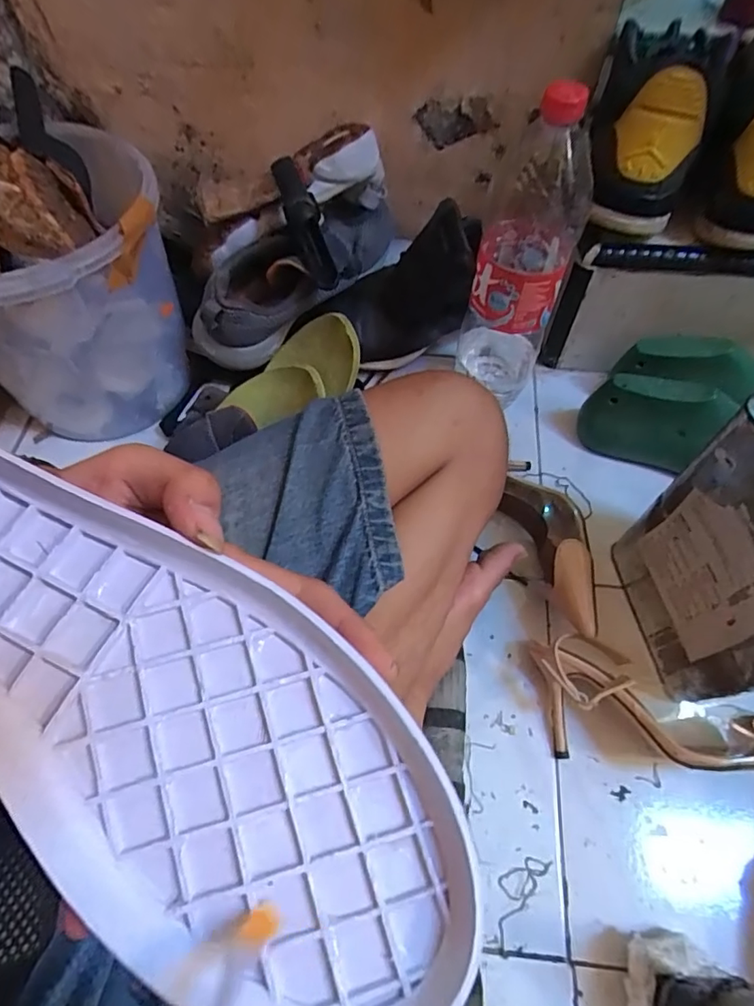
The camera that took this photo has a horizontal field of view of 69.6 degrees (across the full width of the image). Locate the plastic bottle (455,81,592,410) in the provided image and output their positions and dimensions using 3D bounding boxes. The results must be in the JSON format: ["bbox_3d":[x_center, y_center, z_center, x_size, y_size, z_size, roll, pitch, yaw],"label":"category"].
[{"bbox_3d":[0.134,-0.223,0.512,0.084,0.297,0.083,17,61,9],"label":"plastic bottle"}]

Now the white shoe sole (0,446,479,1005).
[{"bbox_3d":[-0.089,0.052,0.171,0.271,0.028,0.095,32,64,7],"label":"white shoe sole"}]

